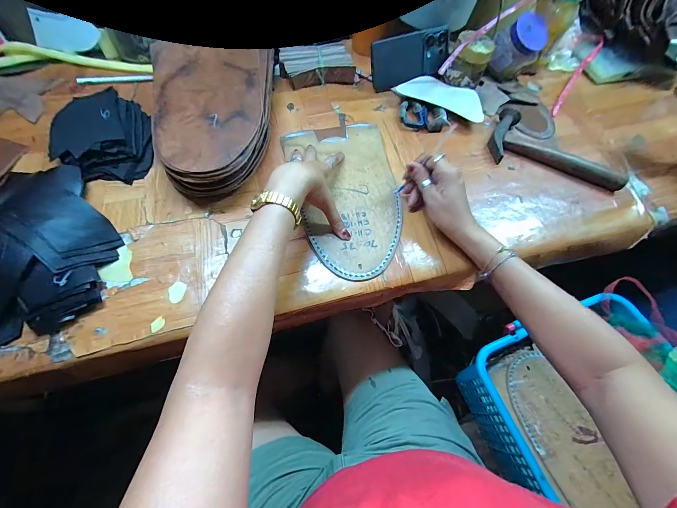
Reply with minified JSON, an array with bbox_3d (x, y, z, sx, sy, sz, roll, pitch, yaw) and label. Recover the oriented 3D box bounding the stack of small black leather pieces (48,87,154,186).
[{"bbox_3d":[-0.365,-0.185,0.466,0.131,0.039,0.160,-8,64,-7],"label":"stack of small black leather pieces"}]

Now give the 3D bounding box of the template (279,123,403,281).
[{"bbox_3d":[0.015,-0.097,0.465,0.158,0.007,0.283,-11,63,-6],"label":"template"}]

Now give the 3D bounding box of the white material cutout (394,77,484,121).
[{"bbox_3d":[0.191,-0.293,0.555,0.162,0.018,0.068,24,64,8],"label":"white material cutout"}]

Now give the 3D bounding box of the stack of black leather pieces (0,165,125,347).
[{"bbox_3d":[-0.407,-0.009,0.377,0.200,0.035,0.239,-31,69,-18],"label":"stack of black leather pieces"}]

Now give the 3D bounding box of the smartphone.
[{"bbox_3d":[0.140,-0.373,0.571,0.159,0.079,0.013,-20,41,-9],"label":"smartphone"}]

